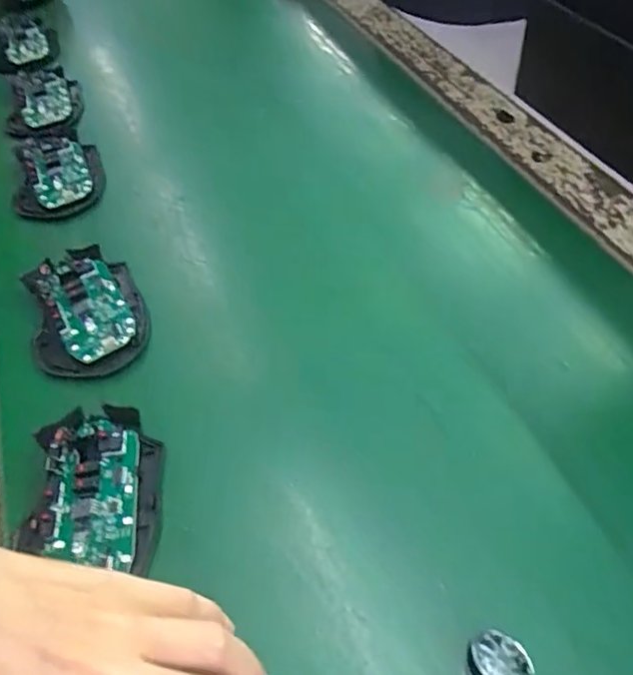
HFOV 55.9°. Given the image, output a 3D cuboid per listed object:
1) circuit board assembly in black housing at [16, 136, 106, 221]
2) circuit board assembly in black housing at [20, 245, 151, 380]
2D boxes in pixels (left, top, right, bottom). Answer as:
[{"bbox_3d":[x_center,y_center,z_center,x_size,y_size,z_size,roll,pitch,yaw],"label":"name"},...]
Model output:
[{"bbox_3d":[-0.228,-0.138,0.527,0.074,0.019,0.124,-19,51,-1],"label":"circuit board assembly in black housing"},{"bbox_3d":[-0.158,-0.019,0.410,0.074,0.015,0.119,-20,53,-9],"label":"circuit board assembly in black housing"}]

